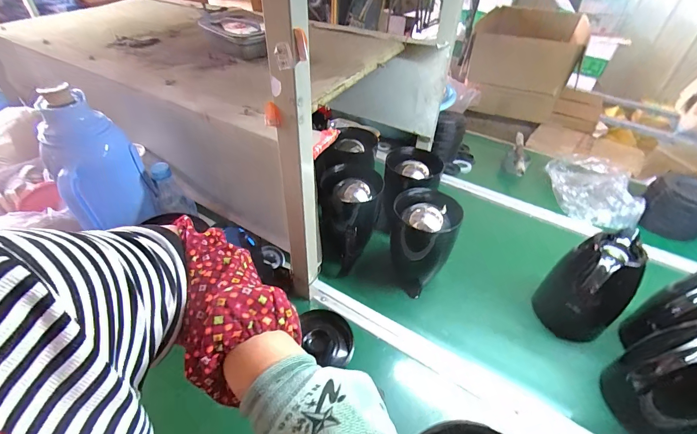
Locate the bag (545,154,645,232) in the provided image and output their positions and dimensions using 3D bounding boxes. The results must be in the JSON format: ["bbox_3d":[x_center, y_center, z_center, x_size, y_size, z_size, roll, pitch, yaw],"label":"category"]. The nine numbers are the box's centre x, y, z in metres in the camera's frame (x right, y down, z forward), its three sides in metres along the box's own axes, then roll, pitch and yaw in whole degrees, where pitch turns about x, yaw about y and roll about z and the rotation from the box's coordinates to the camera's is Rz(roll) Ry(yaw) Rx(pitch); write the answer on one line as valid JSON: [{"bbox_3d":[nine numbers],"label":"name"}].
[{"bbox_3d":[0.689,-0.086,0.967,0.201,0.078,0.282,15,42,12],"label":"bag"}]

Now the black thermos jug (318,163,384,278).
[{"bbox_3d":[0.002,0.006,0.742,0.130,0.183,0.158,1,41,-3],"label":"black thermos jug"}]

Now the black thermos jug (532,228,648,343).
[{"bbox_3d":[0.432,0.123,0.619,0.127,0.191,0.115,-1,41,-5],"label":"black thermos jug"}]

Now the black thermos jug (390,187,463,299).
[{"bbox_3d":[0.157,0.051,0.702,0.129,0.182,0.122,2,41,-2],"label":"black thermos jug"}]

